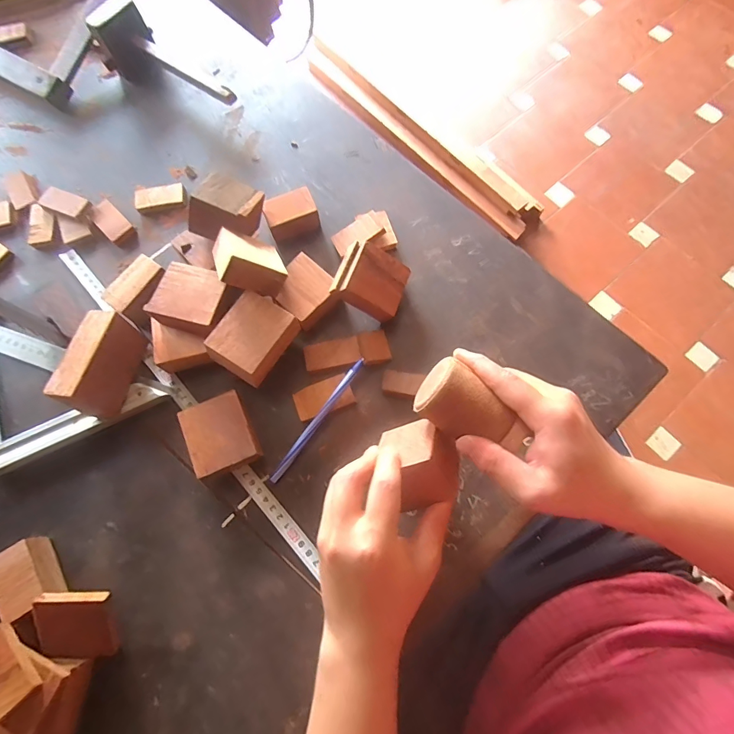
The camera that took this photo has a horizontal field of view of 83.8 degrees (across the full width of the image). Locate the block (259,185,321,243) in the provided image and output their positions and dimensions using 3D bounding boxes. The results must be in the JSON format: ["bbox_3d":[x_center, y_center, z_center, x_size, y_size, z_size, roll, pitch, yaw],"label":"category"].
[{"bbox_3d":[-0.081,-0.164,0.444,0.053,0.030,0.039,-22,72,-5],"label":"block"}]

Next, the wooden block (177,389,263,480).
[{"bbox_3d":[-0.130,0.062,0.372,0.056,0.030,0.065,-24,73,-5],"label":"wooden block"}]

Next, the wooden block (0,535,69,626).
[{"bbox_3d":[-0.285,0.176,0.342,0.038,0.031,0.055,-33,74,-8],"label":"wooden block"}]

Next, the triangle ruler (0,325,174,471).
[{"bbox_3d":[-0.326,0.038,0.394,0.242,0.017,0.126,19,74,8],"label":"triangle ruler"}]

